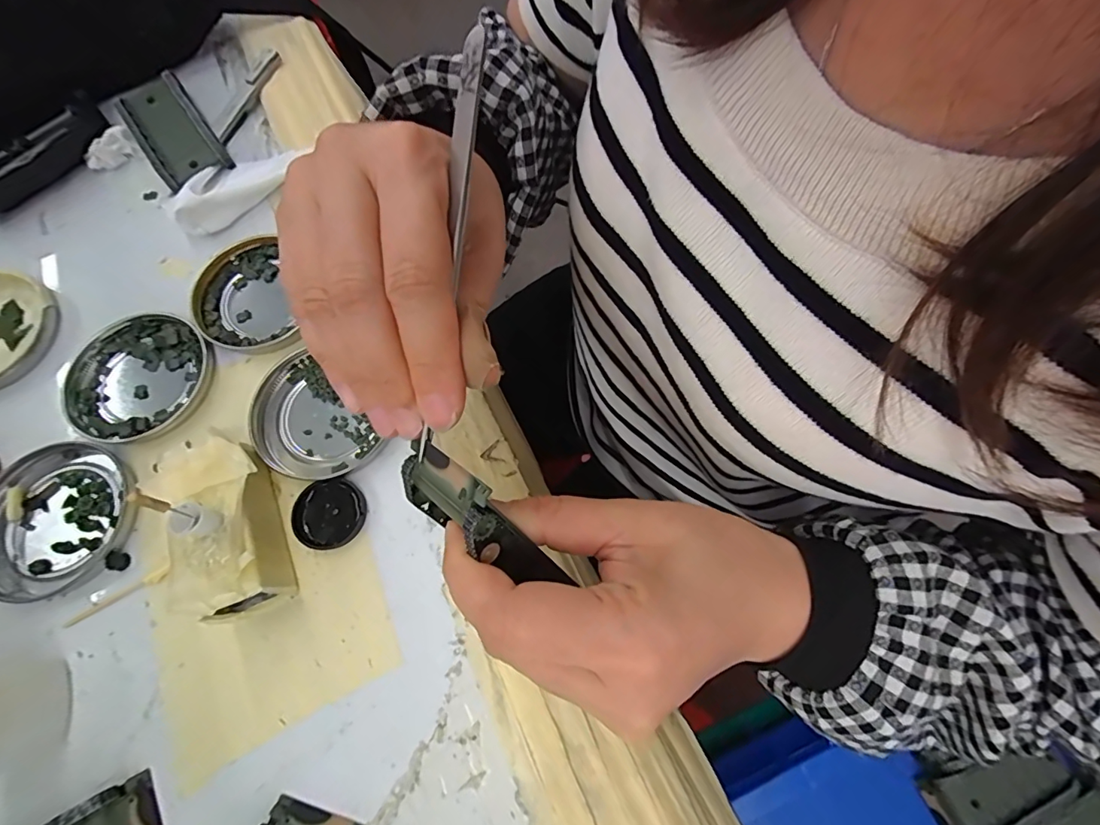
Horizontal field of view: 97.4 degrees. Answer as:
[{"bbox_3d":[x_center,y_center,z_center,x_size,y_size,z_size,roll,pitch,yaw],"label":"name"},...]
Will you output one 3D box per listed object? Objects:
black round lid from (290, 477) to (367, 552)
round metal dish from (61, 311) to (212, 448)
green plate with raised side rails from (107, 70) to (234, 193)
[{"bbox_3d":[-0.114,0.052,0.250,0.035,0.007,0.035,0,69,1],"label":"black round lid"},{"bbox_3d":[-0.239,-0.021,0.280,0.076,0.008,0.078,0,69,1],"label":"round metal dish"},{"bbox_3d":[-0.263,-0.197,0.334,0.044,0.026,0.097,-35,72,-11],"label":"green plate with raised side rails"}]

